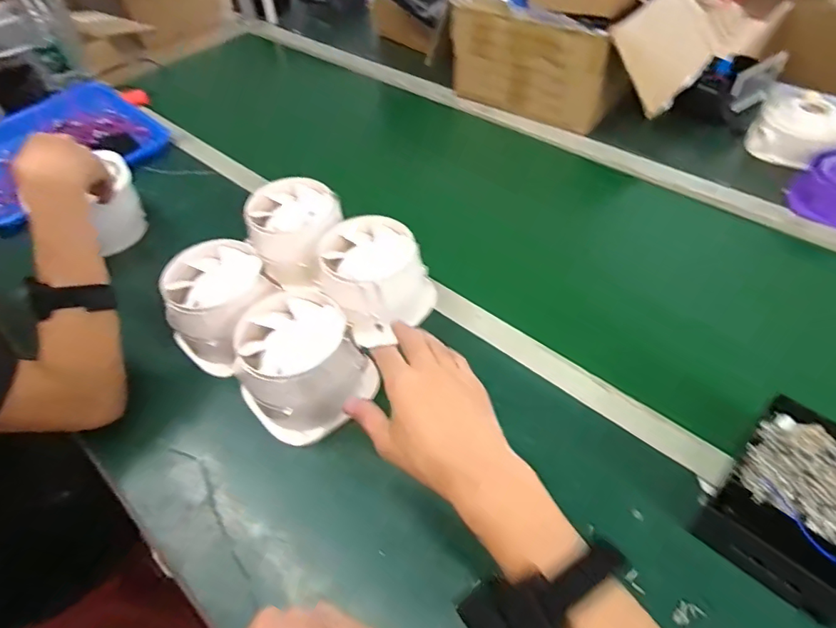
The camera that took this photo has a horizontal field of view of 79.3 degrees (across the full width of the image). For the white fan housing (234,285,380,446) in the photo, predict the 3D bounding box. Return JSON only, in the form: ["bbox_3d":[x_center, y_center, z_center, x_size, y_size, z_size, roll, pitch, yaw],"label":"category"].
[{"bbox_3d":[-0.133,0.058,0.553,0.121,0.097,0.130,-28,53,-19],"label":"white fan housing"}]

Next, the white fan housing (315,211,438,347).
[{"bbox_3d":[-0.056,-0.049,0.635,0.125,0.088,0.126,-26,53,-17],"label":"white fan housing"}]

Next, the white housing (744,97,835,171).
[{"bbox_3d":[0.619,-0.291,0.820,0.130,0.070,0.114,29,57,26],"label":"white housing"}]

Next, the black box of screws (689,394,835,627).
[{"bbox_3d":[0.332,0.163,0.437,0.154,0.070,0.120,-38,57,-25],"label":"black box of screws"}]

